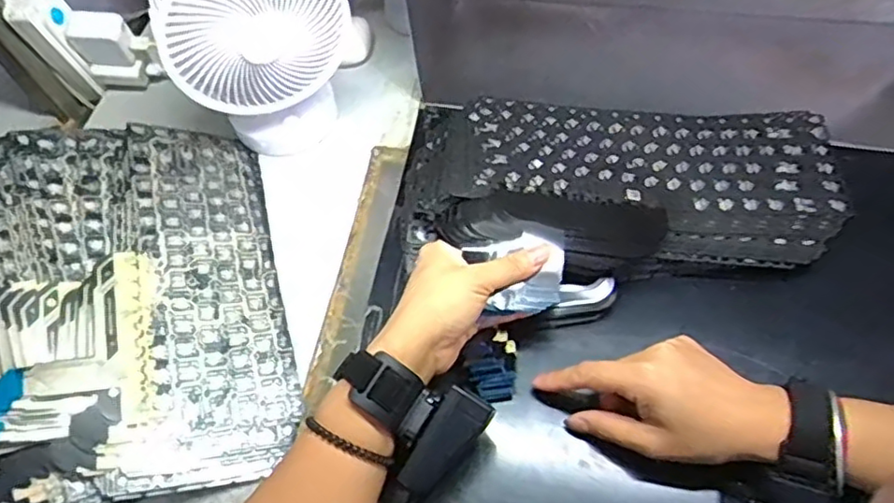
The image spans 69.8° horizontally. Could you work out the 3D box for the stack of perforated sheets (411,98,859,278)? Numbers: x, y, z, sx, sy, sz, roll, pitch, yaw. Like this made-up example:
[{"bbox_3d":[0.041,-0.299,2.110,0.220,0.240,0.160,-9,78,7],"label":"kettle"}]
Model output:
[{"bbox_3d":[0.137,-0.054,0.511,0.333,0.049,0.154,0,57,-2],"label":"stack of perforated sheets"}]

